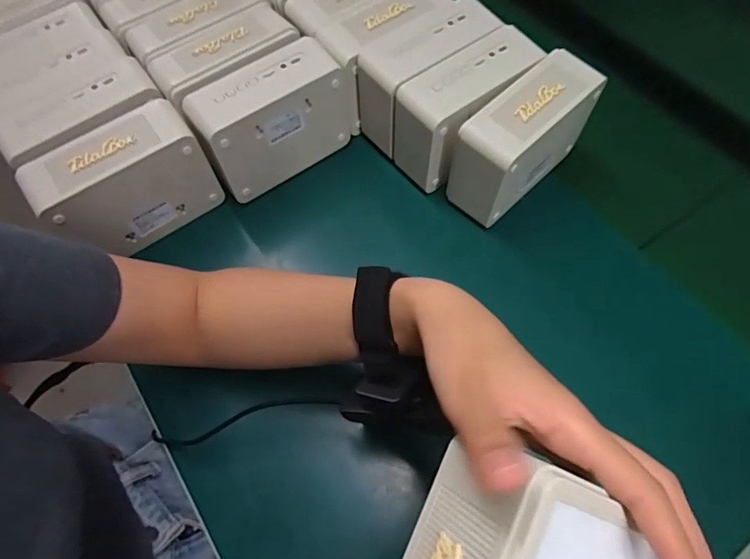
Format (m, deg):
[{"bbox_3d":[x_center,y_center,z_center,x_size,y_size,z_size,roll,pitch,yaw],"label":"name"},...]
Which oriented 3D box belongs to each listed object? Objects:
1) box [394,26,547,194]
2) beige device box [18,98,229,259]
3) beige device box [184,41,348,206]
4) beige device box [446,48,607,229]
[{"bbox_3d":[0.086,-0.161,0.465,0.132,0.098,0.060,-34,67,-14],"label":"box"},{"bbox_3d":[-0.224,-0.085,0.437,0.138,0.107,0.059,-37,68,-15],"label":"beige device box"},{"bbox_3d":[-0.100,-0.152,0.470,0.140,0.104,0.056,-35,68,-15],"label":"beige device box"},{"bbox_3d":[0.135,-0.129,0.451,0.135,0.105,0.059,-40,69,-17],"label":"beige device box"}]

